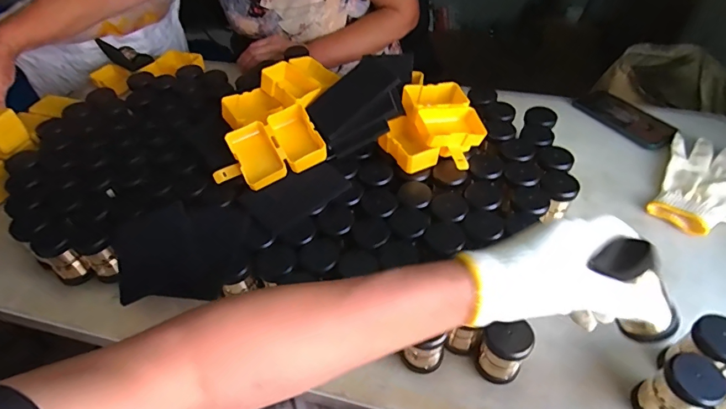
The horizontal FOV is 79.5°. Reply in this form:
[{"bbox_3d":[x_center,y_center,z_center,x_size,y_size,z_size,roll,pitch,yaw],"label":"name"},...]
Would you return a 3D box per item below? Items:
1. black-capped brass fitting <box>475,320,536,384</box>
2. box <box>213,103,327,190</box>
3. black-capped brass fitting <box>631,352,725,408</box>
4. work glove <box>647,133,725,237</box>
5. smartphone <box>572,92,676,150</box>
[{"bbox_3d":[0.143,0.149,0.444,0.045,0.069,0.043,25,55,23],"label":"black-capped brass fitting"},{"bbox_3d":[-0.124,-0.067,0.561,0.133,0.036,0.086,-24,67,-16],"label":"box"},{"bbox_3d":[0.295,0.178,0.411,0.038,0.094,0.045,-22,51,-16],"label":"black-capped brass fitting"},{"bbox_3d":[0.496,-0.022,0.615,0.130,0.019,0.199,27,56,25],"label":"work glove"},{"bbox_3d":[0.437,-0.143,0.734,0.085,0.013,0.161,-25,48,-18],"label":"smartphone"}]

